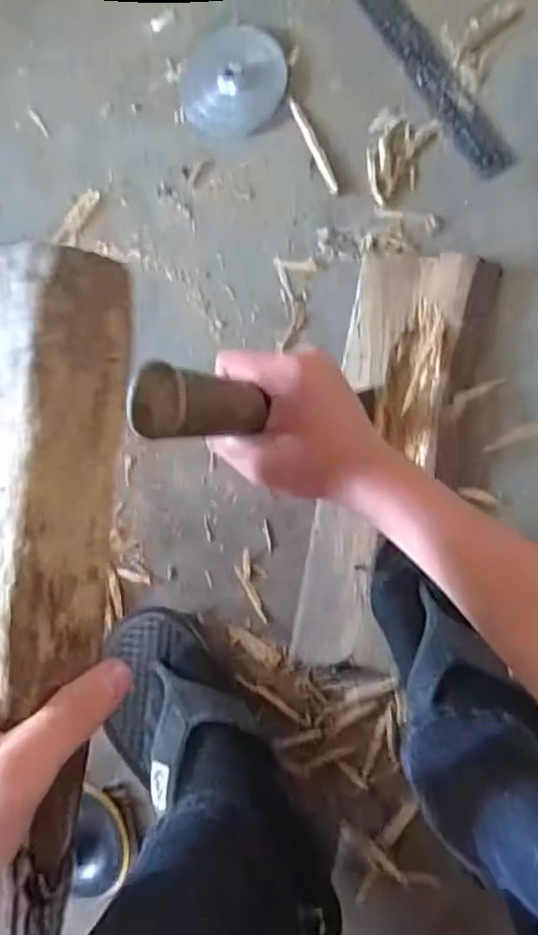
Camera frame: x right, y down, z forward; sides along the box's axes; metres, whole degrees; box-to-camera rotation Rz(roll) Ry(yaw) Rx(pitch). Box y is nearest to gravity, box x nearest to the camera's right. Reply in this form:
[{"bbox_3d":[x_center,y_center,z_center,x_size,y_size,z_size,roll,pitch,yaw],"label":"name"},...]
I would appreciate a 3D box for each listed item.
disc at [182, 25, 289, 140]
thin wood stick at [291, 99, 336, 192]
[{"bbox_3d":[-0.031,-0.336,0.539,0.090,0.009,0.095,-1,86,8],"label":"disc"},{"bbox_3d":[0.038,-0.274,0.526,0.010,0.004,0.092,-24,83,6],"label":"thin wood stick"}]

